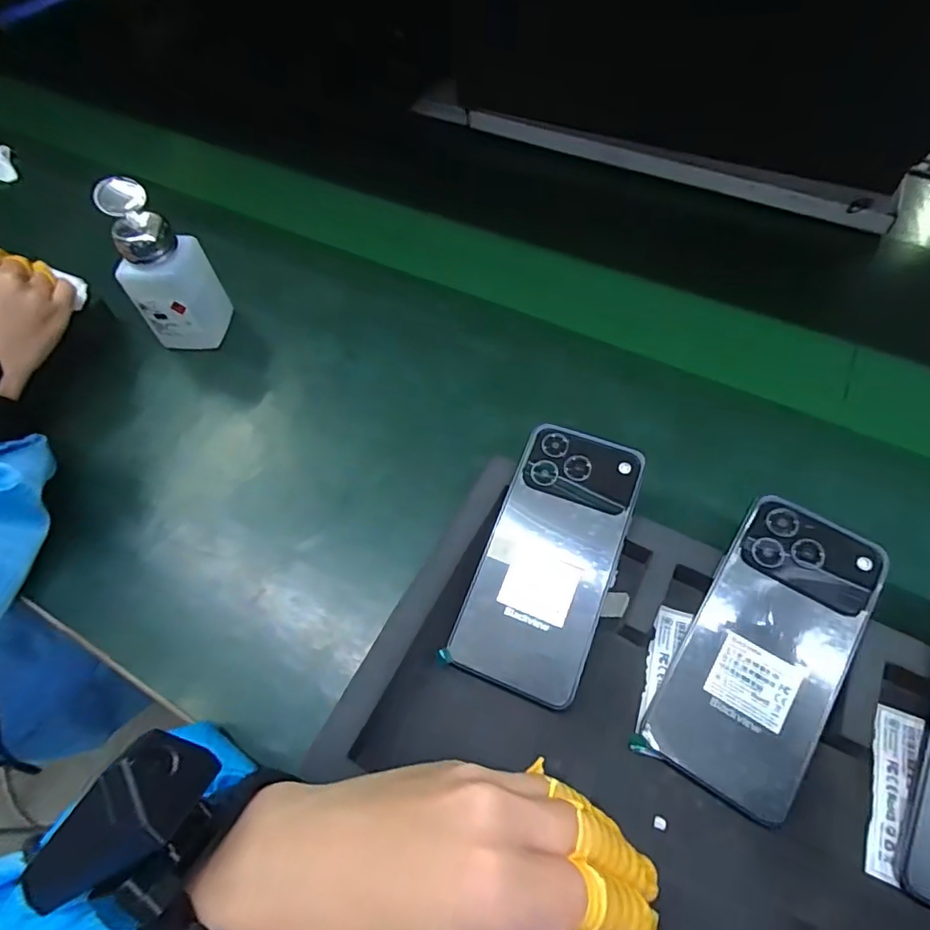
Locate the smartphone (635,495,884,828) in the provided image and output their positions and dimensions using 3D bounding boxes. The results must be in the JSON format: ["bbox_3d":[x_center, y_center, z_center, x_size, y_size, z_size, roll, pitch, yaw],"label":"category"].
[{"bbox_3d":[0.166,0.099,0.289,0.075,0.005,0.160,28,78,18],"label":"smartphone"}]

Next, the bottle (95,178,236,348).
[{"bbox_3d":[-0.240,-0.153,0.430,0.055,0.126,0.059,-1,59,2],"label":"bottle"}]

